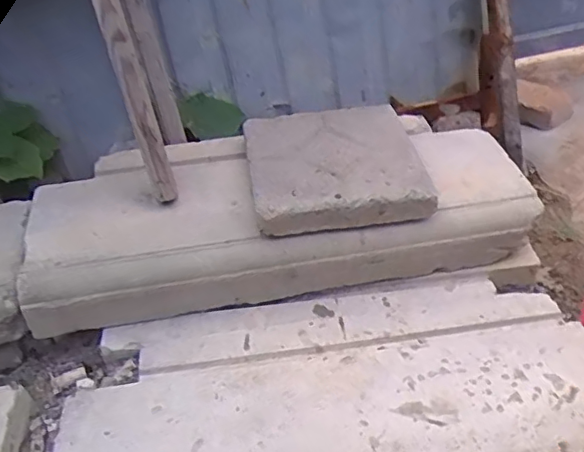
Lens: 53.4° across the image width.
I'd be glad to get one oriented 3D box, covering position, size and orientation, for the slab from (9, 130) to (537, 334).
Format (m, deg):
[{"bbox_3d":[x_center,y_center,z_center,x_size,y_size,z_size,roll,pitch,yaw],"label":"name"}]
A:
[{"bbox_3d":[-0.016,-0.023,0.921,0.740,0.178,0.265,-13,31,-5],"label":"slab"}]

